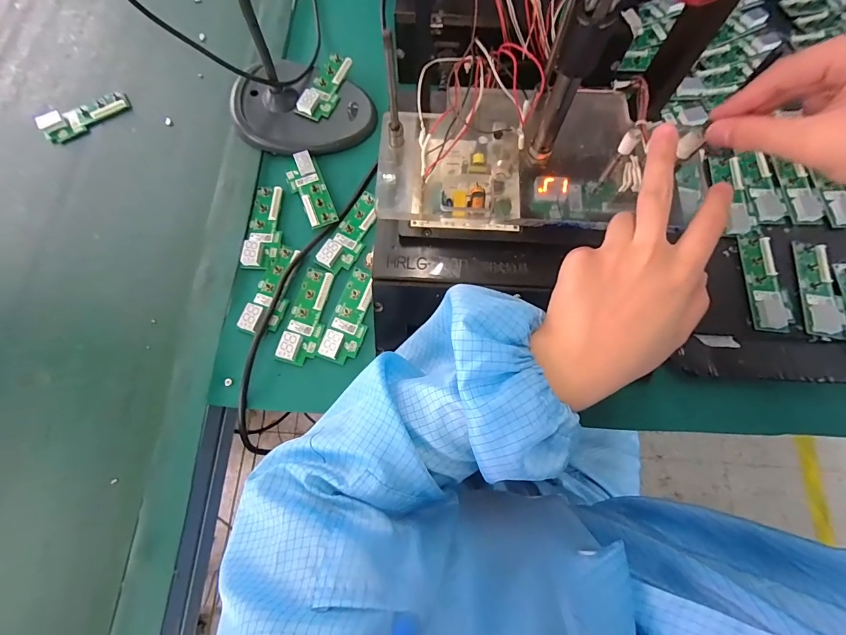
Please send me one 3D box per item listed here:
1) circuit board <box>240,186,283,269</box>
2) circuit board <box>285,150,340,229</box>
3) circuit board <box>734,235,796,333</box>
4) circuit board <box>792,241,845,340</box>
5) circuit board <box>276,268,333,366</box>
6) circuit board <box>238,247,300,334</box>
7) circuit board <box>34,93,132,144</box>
[{"bbox_3d":[-0.171,-0.099,0.413,0.035,0.008,0.100,1,72,2],"label":"circuit board"},{"bbox_3d":[-0.127,-0.143,0.428,0.037,0.009,0.097,-23,72,-6],"label":"circuit board"},{"bbox_3d":[0.334,-0.036,0.373,0.034,0.010,0.103,3,72,3],"label":"circuit board"},{"bbox_3d":[0.384,-0.028,0.370,0.034,0.005,0.098,9,74,2],"label":"circuit board"},{"bbox_3d":[-0.116,-0.002,0.383,0.037,0.014,0.099,12,72,6],"label":"circuit board"},{"bbox_3d":[-0.153,-0.028,0.389,0.033,0.010,0.096,15,73,7],"label":"circuit board"},{"bbox_3d":[-0.416,-0.251,0.467,0.099,0.015,0.040,-34,74,-9],"label":"circuit board"}]

